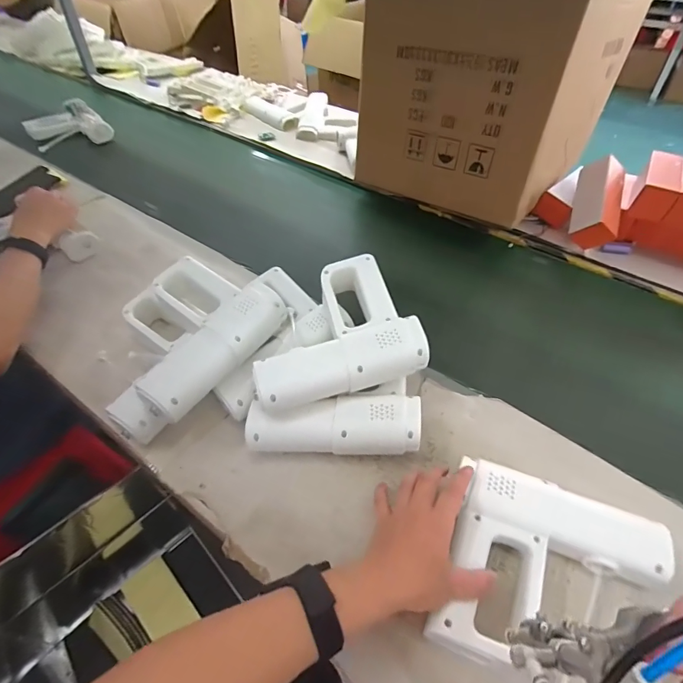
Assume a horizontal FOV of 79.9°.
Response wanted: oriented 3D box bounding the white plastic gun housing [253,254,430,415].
[{"bbox_3d":[-0.016,-0.015,0.532,0.210,0.062,0.179,-13,50,-11],"label":"white plastic gun housing"}]

